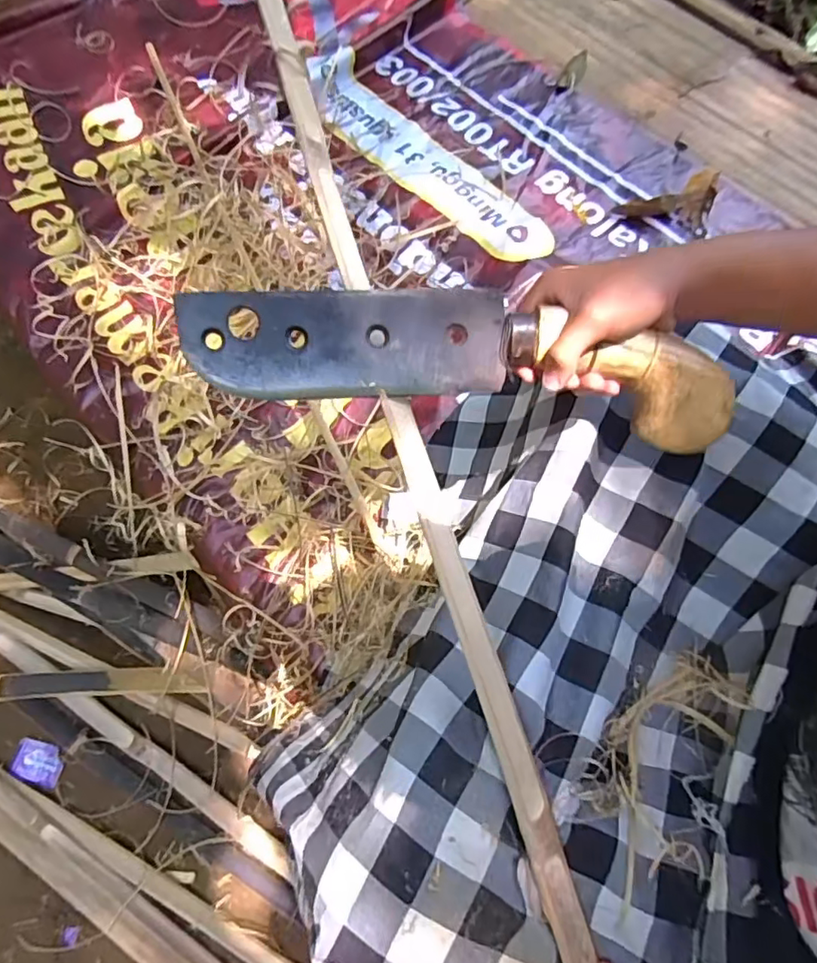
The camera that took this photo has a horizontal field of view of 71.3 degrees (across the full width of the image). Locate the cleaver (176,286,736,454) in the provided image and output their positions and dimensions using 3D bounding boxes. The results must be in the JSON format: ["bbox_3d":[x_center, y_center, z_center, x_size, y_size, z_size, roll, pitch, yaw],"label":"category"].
[{"bbox_3d":[0.043,-0.084,0.394,0.369,0.037,0.083,6,98,-4],"label":"cleaver"}]

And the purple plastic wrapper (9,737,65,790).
[{"bbox_3d":[-0.609,0.463,0.940,0.087,0.014,0.057,21,67,7],"label":"purple plastic wrapper"}]

